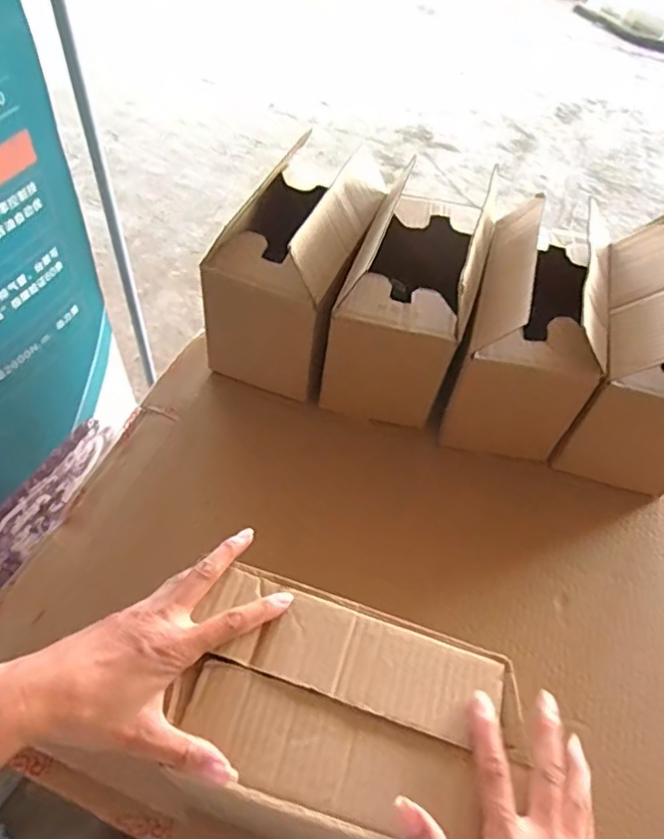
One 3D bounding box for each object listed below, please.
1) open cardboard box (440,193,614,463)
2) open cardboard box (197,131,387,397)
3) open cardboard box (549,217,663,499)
[{"bbox_3d":[0.226,-0.101,0.670,0.135,0.205,0.219,16,54,6],"label":"open cardboard box"},{"bbox_3d":[-0.038,-0.186,0.692,0.139,0.195,0.217,18,55,7],"label":"open cardboard box"},{"bbox_3d":[0.355,-0.069,0.666,0.136,0.202,0.221,16,54,6],"label":"open cardboard box"}]

